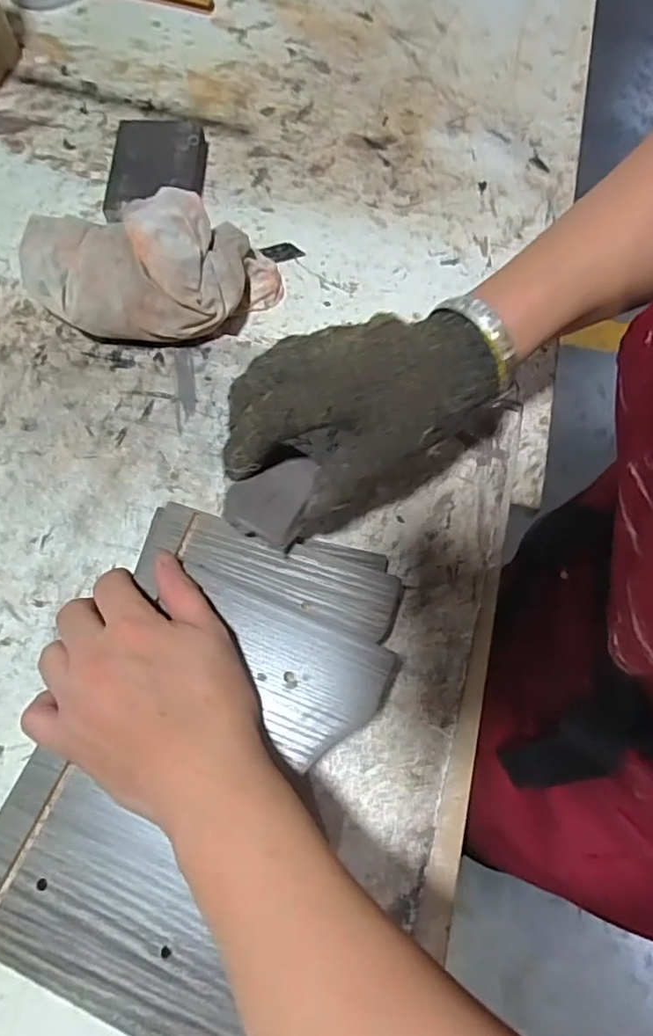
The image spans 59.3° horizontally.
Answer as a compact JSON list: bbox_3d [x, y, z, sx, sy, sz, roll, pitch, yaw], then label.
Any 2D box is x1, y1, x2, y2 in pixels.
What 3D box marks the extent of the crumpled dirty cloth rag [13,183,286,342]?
[{"bbox_3d":[-0.118,-0.172,0.408,0.169,0.071,0.107,-7,69,-5],"label":"crumpled dirty cloth rag"}]

